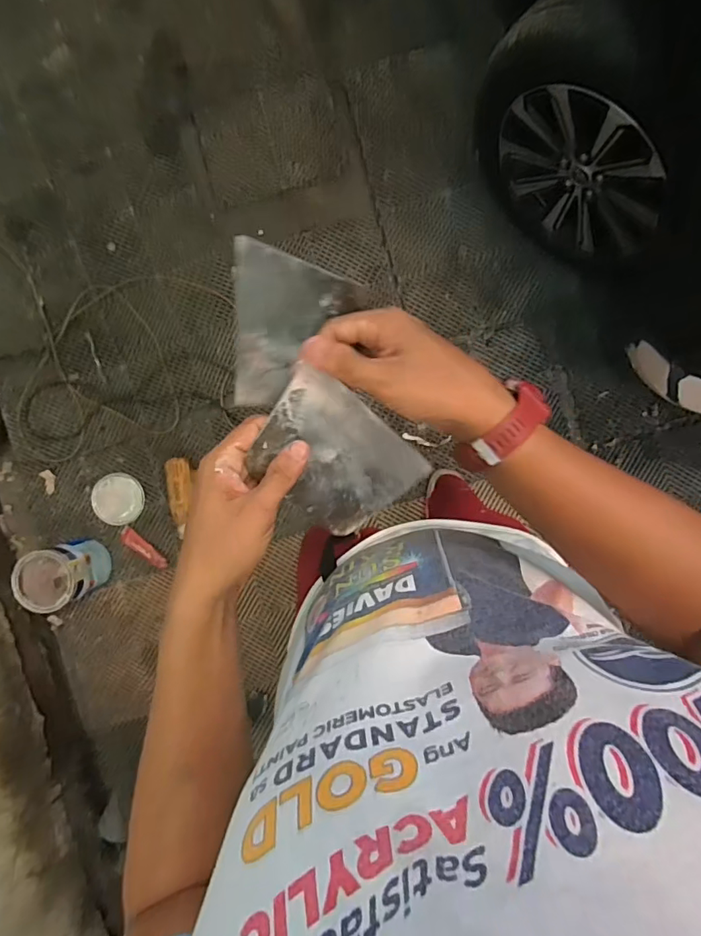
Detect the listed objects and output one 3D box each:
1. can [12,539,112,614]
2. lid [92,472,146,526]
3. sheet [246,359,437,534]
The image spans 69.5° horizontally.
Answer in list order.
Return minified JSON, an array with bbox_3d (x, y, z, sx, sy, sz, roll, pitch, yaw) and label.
[{"bbox_3d":[-0.838,0.308,1.458,0.183,0.223,0.170,-15,91,2],"label":"can"},{"bbox_3d":[-0.700,0.094,1.524,0.149,0.015,0.152,-7,90,-7],"label":"lid"},{"bbox_3d":[-0.012,-0.005,0.411,0.140,0.004,0.098,39,98,-26],"label":"sheet"}]

